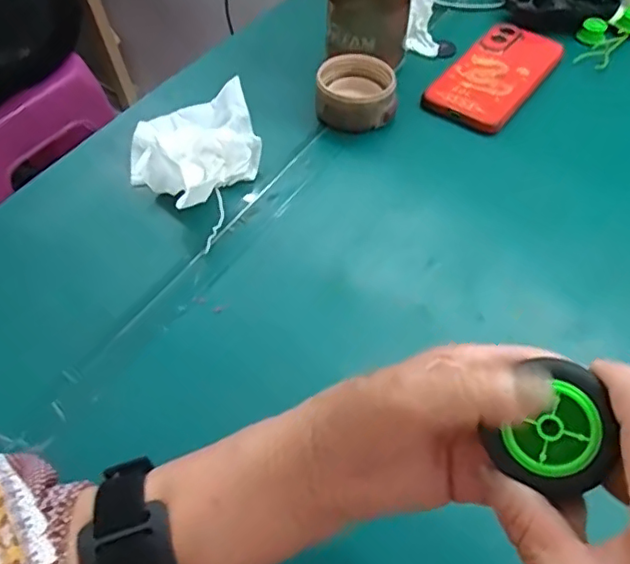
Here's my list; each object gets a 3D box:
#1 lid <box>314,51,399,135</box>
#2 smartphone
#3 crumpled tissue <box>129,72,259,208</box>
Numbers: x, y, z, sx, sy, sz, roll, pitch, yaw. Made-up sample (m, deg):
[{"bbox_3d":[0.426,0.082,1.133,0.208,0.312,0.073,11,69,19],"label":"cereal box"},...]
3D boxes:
[{"bbox_3d":[0.037,-0.163,0.506,0.069,0.042,0.059,0,53,0],"label":"lid"},{"bbox_3d":[0.173,-0.198,0.546,0.077,0.010,0.160,32,59,22],"label":"smartphone"},{"bbox_3d":[-0.094,-0.114,0.466,0.106,0.035,0.115,36,61,24],"label":"crumpled tissue"}]

